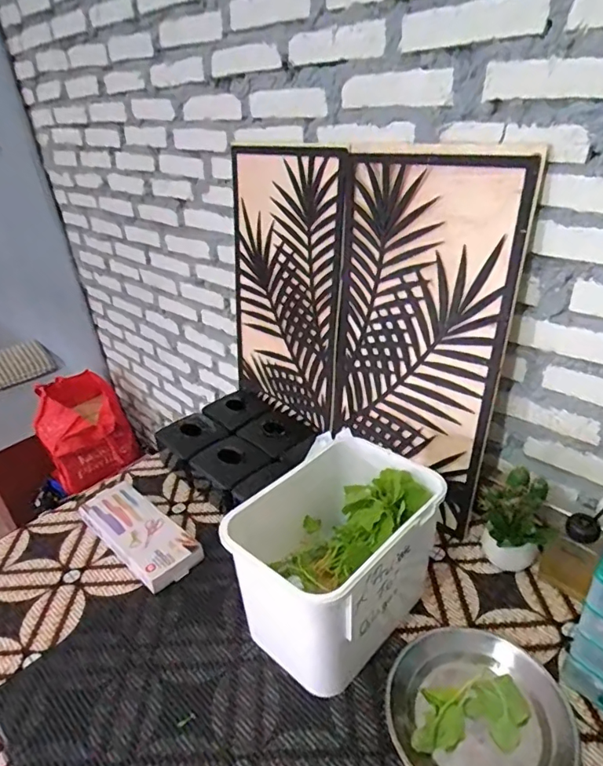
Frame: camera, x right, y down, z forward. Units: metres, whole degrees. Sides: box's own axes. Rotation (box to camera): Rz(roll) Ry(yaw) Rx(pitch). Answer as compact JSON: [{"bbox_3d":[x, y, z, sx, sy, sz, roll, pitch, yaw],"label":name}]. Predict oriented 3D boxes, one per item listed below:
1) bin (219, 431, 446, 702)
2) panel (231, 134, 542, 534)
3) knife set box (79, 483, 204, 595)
[{"bbox_3d":[0.045,0.241,0.708,0.205,0.199,0.282,24,42,39],"label":"bin"},{"bbox_3d":[0.082,-0.122,0.884,0.571,0.537,0.026,24,33,38],"label":"panel"},{"bbox_3d":[-0.287,0.265,0.879,0.262,0.042,0.100,22,41,37],"label":"knife set box"}]

